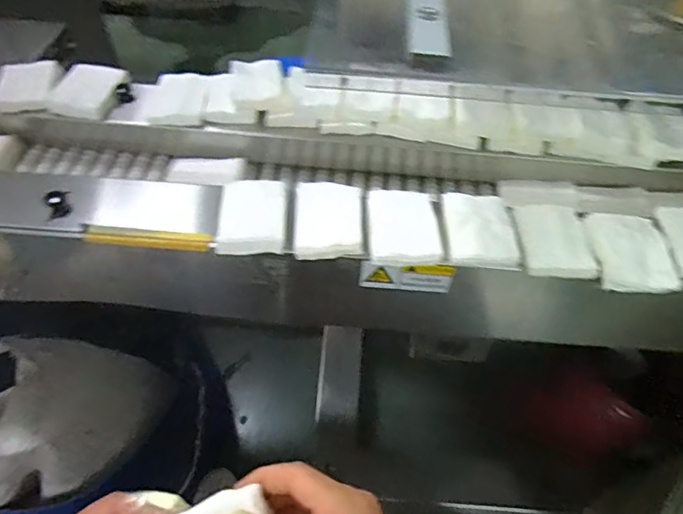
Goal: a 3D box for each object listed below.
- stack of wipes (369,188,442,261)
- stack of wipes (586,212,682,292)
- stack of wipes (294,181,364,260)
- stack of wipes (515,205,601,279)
[{"bbox_3d":[0.070,-0.037,0.551,0.077,0.022,0.097,1,52,-2],"label":"stack of wipes"},{"bbox_3d":[0.326,-0.008,0.544,0.079,0.033,0.100,6,52,2],"label":"stack of wipes"},{"bbox_3d":[-0.014,-0.044,0.552,0.075,0.020,0.100,1,52,-3],"label":"stack of wipes"},{"bbox_3d":[0.239,-0.022,0.540,0.077,0.025,0.093,1,52,-3],"label":"stack of wipes"}]

